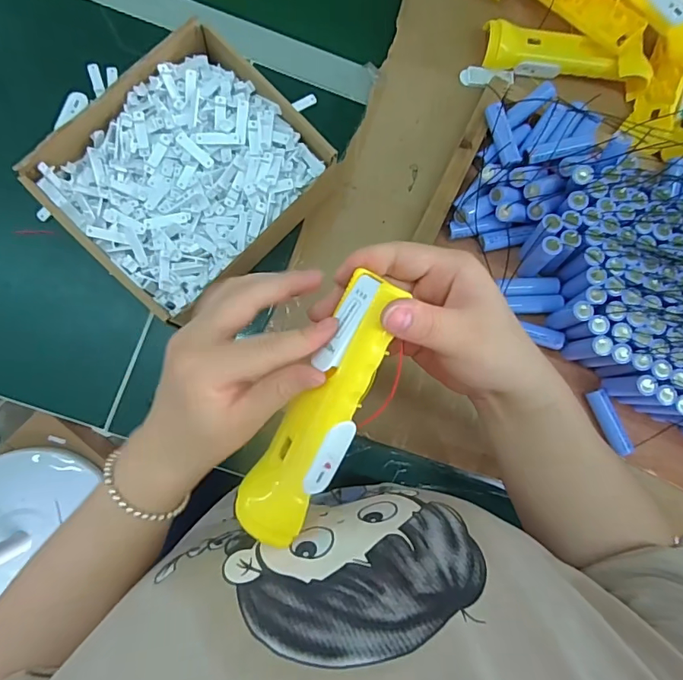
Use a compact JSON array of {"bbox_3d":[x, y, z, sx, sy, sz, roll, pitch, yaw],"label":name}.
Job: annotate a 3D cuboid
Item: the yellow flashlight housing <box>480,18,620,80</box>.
[{"bbox_3d":[0.224,-0.311,0.500,0.140,0.025,0.044,5,82,-5],"label":"yellow flashlight housing"}]

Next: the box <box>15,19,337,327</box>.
[{"bbox_3d":[-0.138,-0.148,0.431,0.173,0.068,0.213,43,80,1],"label":"box"}]

